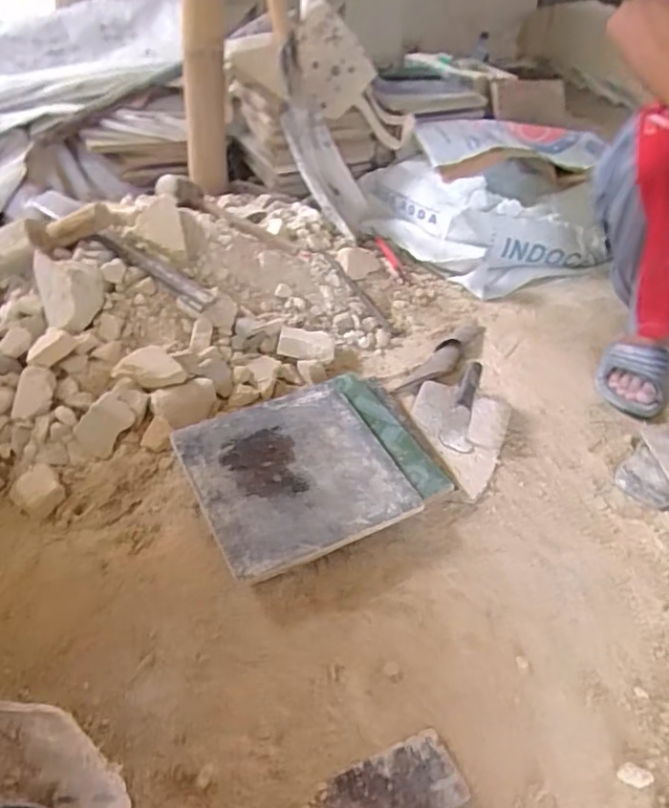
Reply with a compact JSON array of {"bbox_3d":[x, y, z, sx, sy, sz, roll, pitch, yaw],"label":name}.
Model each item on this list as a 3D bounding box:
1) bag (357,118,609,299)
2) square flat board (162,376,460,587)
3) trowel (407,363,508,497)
[{"bbox_3d":[0.356,-0.469,1.366,0.539,0.214,0.469,-8,40,-9],"label":"bag"},{"bbox_3d":[-0.023,0.077,0.813,0.323,0.024,0.251,-19,51,-24],"label":"square flat board"},{"bbox_3d":[0.182,0.025,0.895,0.145,0.073,0.214,11,41,13],"label":"trowel"}]

